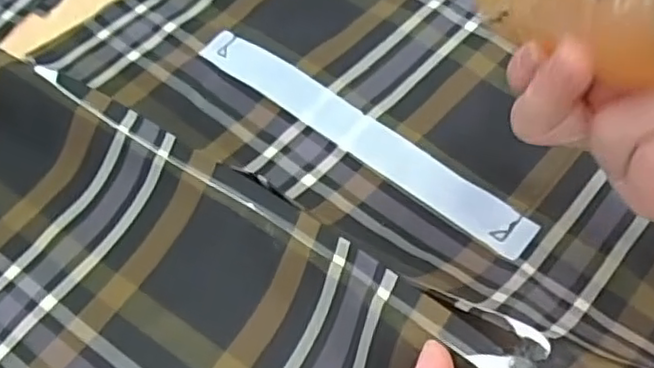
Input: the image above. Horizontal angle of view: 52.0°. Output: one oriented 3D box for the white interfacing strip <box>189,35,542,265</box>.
[{"bbox_3d":[0.013,-0.029,0.354,0.210,0.005,0.023,35,72,21],"label":"white interfacing strip"}]

